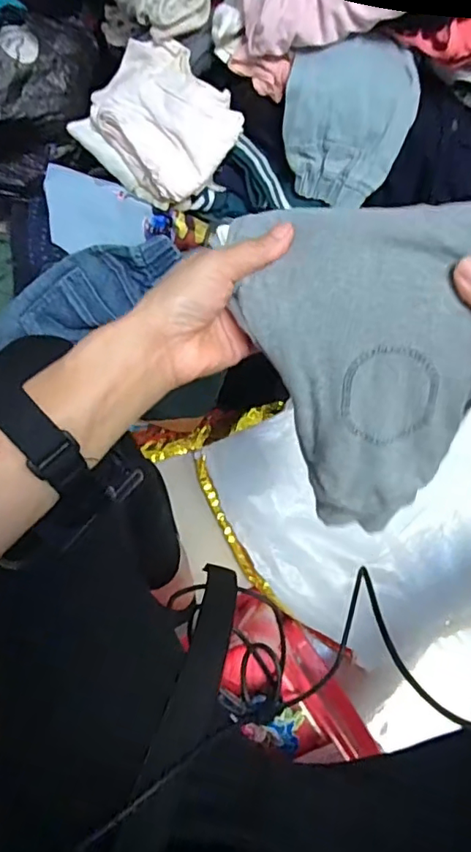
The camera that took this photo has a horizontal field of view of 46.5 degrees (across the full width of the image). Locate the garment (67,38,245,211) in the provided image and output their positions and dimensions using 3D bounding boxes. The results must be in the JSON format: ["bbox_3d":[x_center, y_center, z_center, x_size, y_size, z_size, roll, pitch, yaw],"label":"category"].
[{"bbox_3d":[-0.095,-0.373,0.683,0.176,0.077,0.151,41,77,14],"label":"garment"}]

